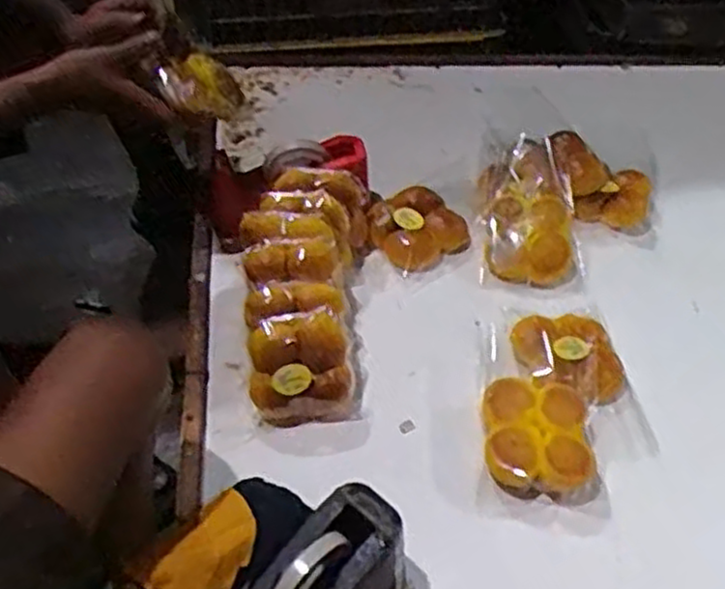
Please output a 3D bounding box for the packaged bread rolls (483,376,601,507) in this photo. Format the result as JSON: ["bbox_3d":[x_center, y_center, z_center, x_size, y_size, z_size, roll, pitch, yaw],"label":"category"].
[{"bbox_3d":[0.177,0.145,0.764,0.110,0.043,0.121,5,46,2],"label":"packaged bread rolls"}]

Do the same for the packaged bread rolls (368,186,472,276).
[{"bbox_3d":[0.070,-0.085,0.969,0.112,0.027,0.110,-30,76,-19],"label":"packaged bread rolls"}]

